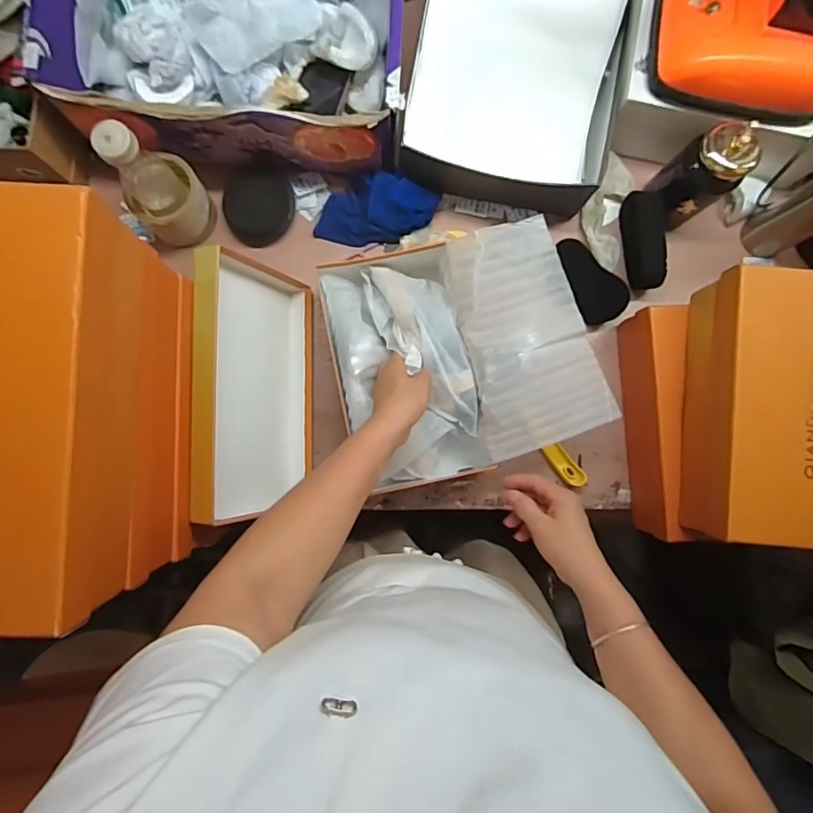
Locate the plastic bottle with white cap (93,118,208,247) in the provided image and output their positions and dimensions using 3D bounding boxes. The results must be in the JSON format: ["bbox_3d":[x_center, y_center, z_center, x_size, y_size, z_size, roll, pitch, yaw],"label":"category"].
[{"bbox_3d":[-0.290,-0.259,0.587,0.071,0.164,0.083,44,86,0],"label":"plastic bottle with white cap"}]

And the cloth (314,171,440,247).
[{"bbox_3d":[-0.039,-0.263,0.671,0.149,0.059,0.087,12,86,-2],"label":"cloth"}]

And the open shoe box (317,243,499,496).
[{"bbox_3d":[-0.004,-0.044,0.646,0.161,0.102,0.286,-11,88,-3],"label":"open shoe box"}]

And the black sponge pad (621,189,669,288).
[{"bbox_3d":[0.322,-0.225,0.682,0.031,0.051,0.130,-5,87,-3],"label":"black sponge pad"}]

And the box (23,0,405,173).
[{"bbox_3d":[-0.207,-0.484,0.623,0.397,0.123,0.330,3,87,-3],"label":"box"}]

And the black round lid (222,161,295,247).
[{"bbox_3d":[-0.199,-0.270,0.679,0.090,0.011,0.101,-1,104,-1],"label":"black round lid"}]

